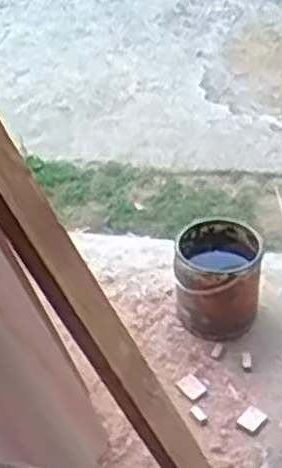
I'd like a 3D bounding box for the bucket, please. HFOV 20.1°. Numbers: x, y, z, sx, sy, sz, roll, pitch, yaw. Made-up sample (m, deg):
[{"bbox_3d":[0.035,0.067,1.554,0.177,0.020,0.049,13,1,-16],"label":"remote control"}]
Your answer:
[{"bbox_3d":[0.160,0.097,1.681,0.179,0.196,0.179,2,36,5],"label":"bucket"}]

